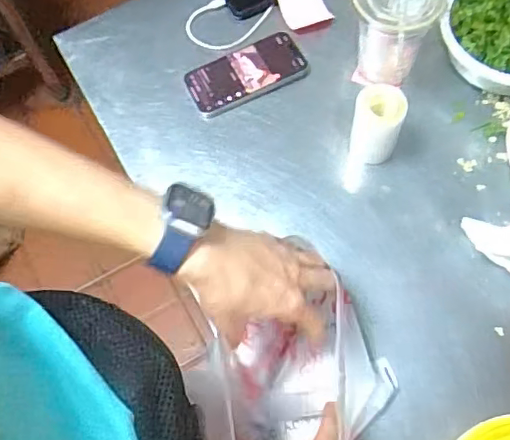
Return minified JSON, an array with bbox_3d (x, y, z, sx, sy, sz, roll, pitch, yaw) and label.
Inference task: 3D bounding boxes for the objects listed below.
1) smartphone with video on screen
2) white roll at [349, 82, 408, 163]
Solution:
[{"bbox_3d":[-0.009,-0.180,0.712,0.145,0.014,0.077,-23,67,-7],"label":"smartphone with video on screen"},{"bbox_3d":[0.132,-0.100,0.627,0.053,0.084,0.058,-1,66,2],"label":"white roll"}]

